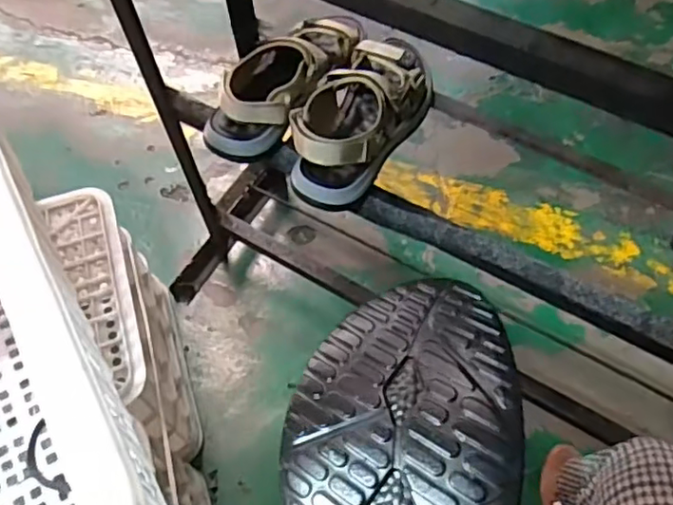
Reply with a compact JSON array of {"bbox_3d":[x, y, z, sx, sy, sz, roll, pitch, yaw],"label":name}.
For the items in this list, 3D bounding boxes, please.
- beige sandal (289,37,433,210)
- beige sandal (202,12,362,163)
[{"bbox_3d":[0.024,-0.168,0.728,0.114,0.087,0.224,26,65,18],"label":"beige sandal"},{"bbox_3d":[-0.066,-0.223,0.762,0.111,0.104,0.233,26,64,17],"label":"beige sandal"}]

